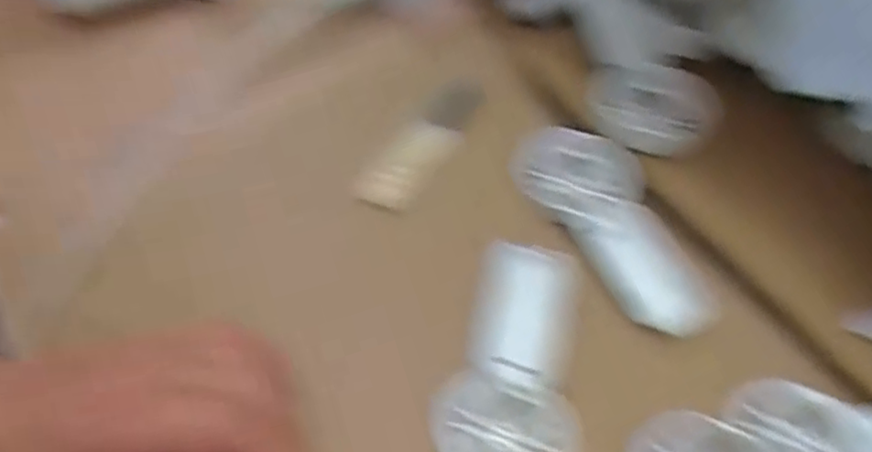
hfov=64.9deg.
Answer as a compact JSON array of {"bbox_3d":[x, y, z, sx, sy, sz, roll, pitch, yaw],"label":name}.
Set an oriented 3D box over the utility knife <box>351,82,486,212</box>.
[{"bbox_3d":[-0.005,-0.045,0.372,0.029,0.017,0.095,34,65,13],"label":"utility knife"}]

